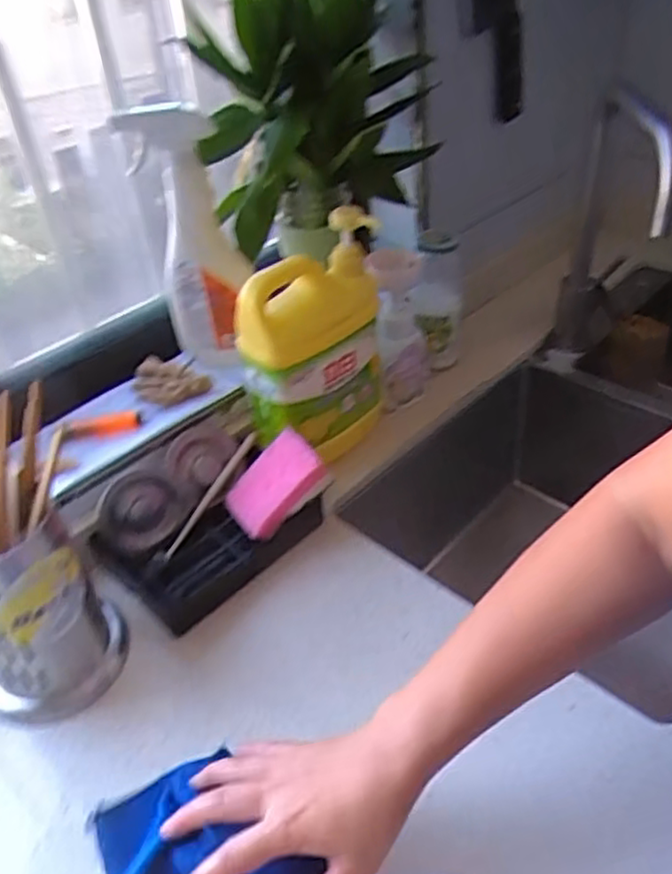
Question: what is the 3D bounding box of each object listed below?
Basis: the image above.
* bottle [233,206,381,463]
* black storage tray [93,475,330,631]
[{"bbox_3d":[-0.019,-0.086,0.688,0.060,0.222,0.146,26,49,32],"label":"bottle"},{"bbox_3d":[-0.124,0.065,0.662,0.150,0.069,0.199,30,51,33],"label":"black storage tray"}]

